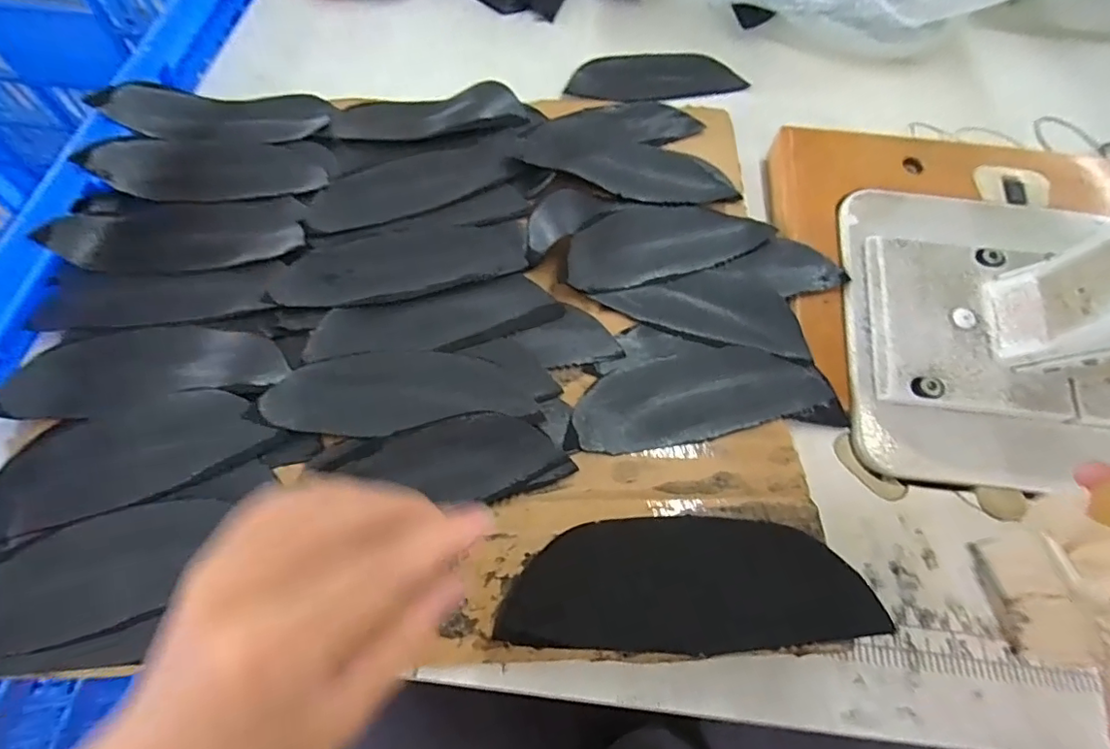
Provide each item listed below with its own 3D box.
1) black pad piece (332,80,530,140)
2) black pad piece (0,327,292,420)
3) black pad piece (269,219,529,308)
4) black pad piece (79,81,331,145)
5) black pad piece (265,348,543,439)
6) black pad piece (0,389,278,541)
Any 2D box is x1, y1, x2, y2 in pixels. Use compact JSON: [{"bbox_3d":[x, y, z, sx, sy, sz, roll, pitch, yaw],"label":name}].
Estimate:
[{"bbox_3d":[-0.087,-0.180,0.372,0.128,0.009,0.046,-10,64,-8],"label":"black pad piece"},{"bbox_3d":[-0.206,-0.006,0.276,0.130,0.009,0.045,-7,64,-7],"label":"black pad piece"},{"bbox_3d":[-0.086,-0.066,0.313,0.139,0.009,0.045,-9,64,-8],"label":"black pad piece"},{"bbox_3d":[-0.220,-0.173,0.358,0.132,0.013,0.051,-3,60,-16],"label":"black pad piece"},{"bbox_3d":[-0.078,0.007,0.276,0.128,0.010,0.044,-6,63,-6],"label":"black pad piece"},{"bbox_3d":[-0.209,0.036,0.259,0.129,0.017,0.048,-18,62,-10],"label":"black pad piece"}]

